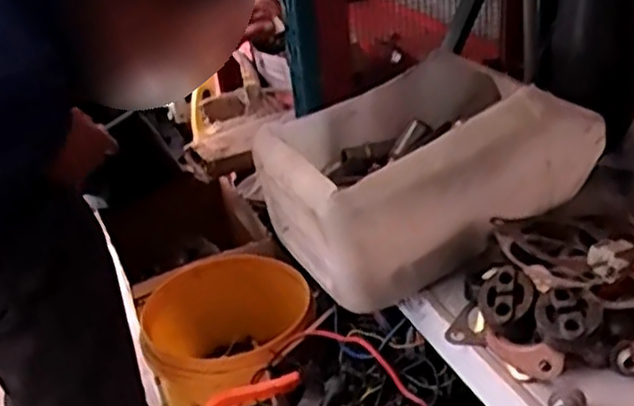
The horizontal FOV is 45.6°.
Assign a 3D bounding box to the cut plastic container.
[{"bbox_3d":[0.104,-0.044,0.837,0.303,0.146,0.244,-20,32,-21],"label":"cut plastic container"}]

